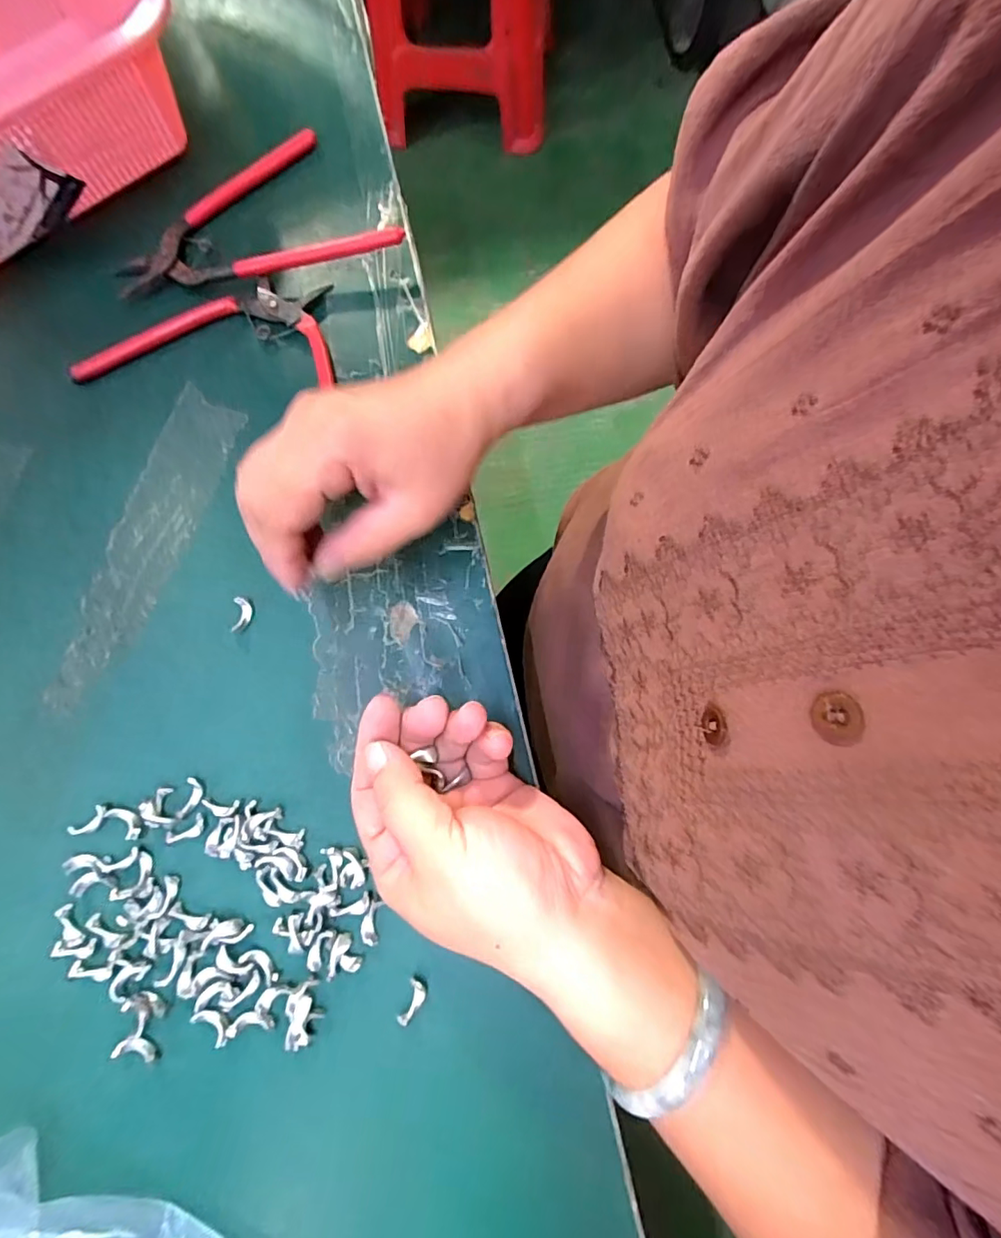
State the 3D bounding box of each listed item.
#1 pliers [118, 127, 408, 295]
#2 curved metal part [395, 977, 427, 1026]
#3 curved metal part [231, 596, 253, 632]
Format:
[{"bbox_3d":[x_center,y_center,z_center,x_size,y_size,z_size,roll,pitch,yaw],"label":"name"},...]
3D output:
[{"bbox_3d":[-0.149,-0.240,0.313,0.164,0.019,0.099,-15,78,-2],"label":"pliers"},{"bbox_3d":[-0.039,0.170,0.234,0.009,0.004,0.018,20,79,5],"label":"curved metal part"},{"bbox_3d":[-0.134,-0.003,0.274,0.009,0.006,0.018,-7,78,0],"label":"curved metal part"}]

